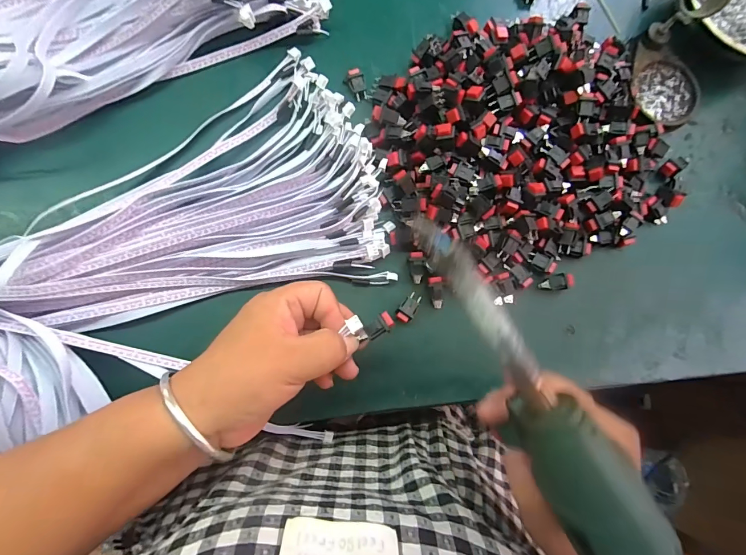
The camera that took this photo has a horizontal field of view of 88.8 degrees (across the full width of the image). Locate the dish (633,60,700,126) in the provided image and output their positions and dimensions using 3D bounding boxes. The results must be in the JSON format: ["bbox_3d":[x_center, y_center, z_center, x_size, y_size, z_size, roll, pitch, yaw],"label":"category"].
[{"bbox_3d":[0.269,-0.169,0.352,0.058,0.010,0.059,0,83,-4],"label":"dish"}]

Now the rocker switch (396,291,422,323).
[{"bbox_3d":[0.028,0.024,0.304,0.014,0.009,0.023,30,82,0],"label":"rocker switch"}]

